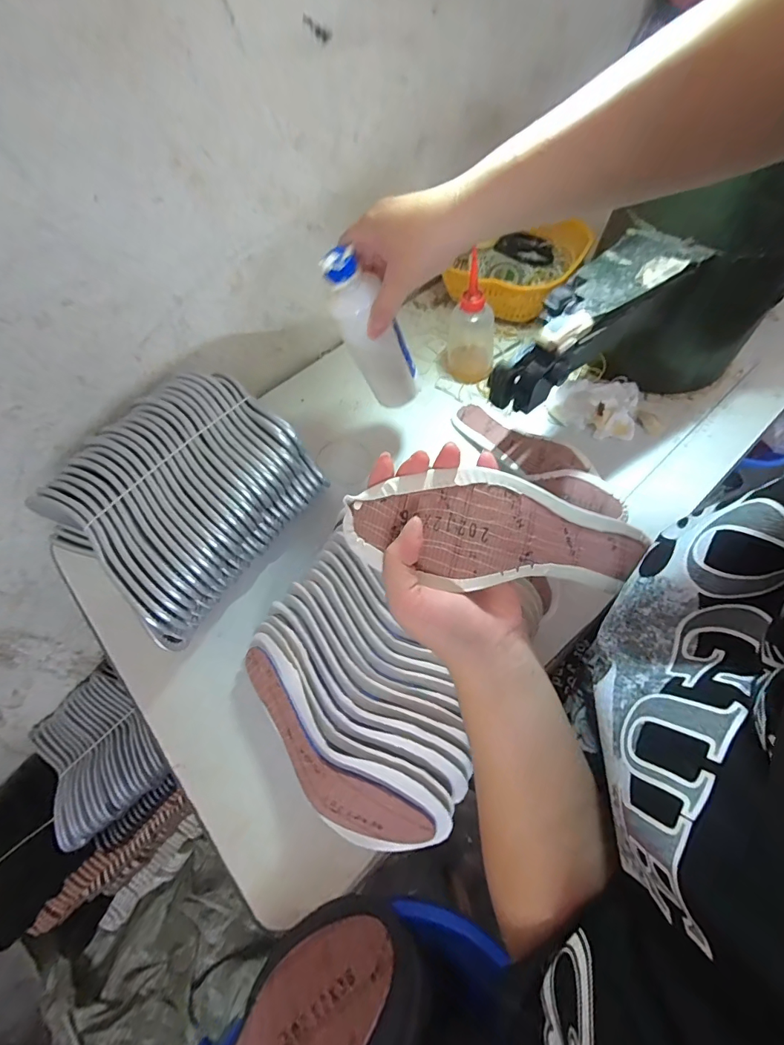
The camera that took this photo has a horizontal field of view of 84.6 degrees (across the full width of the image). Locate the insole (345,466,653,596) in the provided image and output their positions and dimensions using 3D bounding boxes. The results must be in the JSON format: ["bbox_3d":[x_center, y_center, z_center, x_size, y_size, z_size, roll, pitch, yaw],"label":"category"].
[{"bbox_3d":[0.079,0.011,0.281,0.208,0.051,0.061,8,60,-12],"label":"insole"}]

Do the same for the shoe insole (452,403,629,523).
[{"bbox_3d":[0.172,-0.079,0.535,0.244,0.030,0.073,37,69,22],"label":"shoe insole"}]

